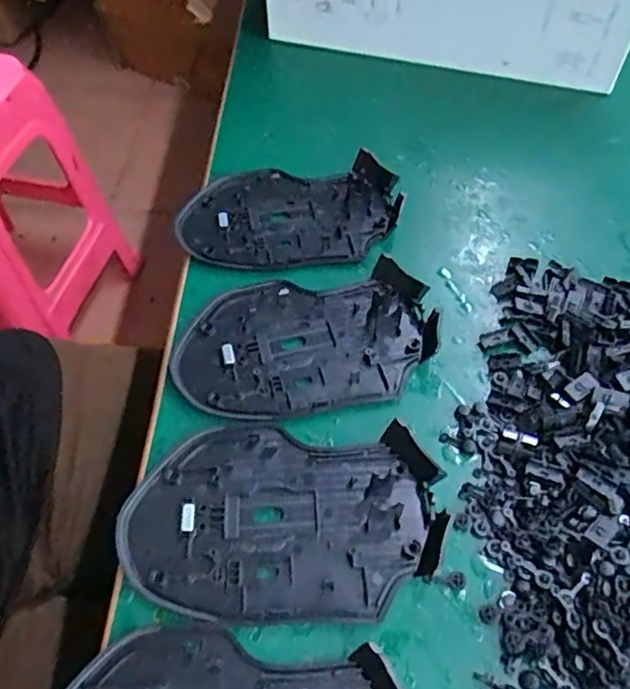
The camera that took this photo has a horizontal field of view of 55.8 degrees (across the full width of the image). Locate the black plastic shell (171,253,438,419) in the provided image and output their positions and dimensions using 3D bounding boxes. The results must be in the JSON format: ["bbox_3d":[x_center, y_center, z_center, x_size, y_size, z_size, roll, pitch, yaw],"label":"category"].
[{"bbox_3d":[-0.004,-0.003,0.266,0.113,0.010,0.070,-6,55,-4],"label":"black plastic shell"}]

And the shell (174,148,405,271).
[{"bbox_3d":[-0.014,-0.071,0.314,0.114,0.011,0.069,-2,55,-2],"label":"shell"}]

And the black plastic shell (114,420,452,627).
[{"bbox_3d":[-0.013,0.063,0.219,0.115,0.010,0.071,2,55,1],"label":"black plastic shell"}]

